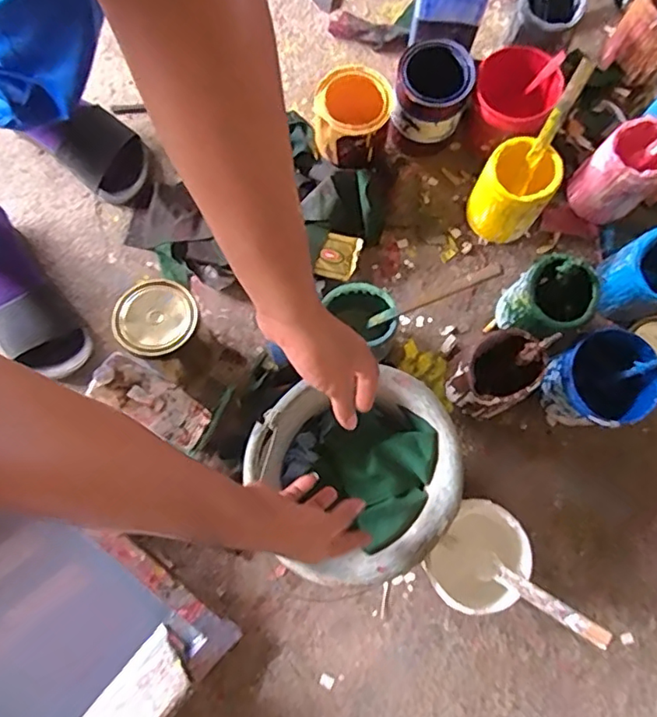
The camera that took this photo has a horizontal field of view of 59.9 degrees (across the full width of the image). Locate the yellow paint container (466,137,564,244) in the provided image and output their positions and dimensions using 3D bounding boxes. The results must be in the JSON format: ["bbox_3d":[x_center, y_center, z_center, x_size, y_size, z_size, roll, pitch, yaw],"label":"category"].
[{"bbox_3d":[0.270,-0.243,0.857,0.098,0.147,0.100,0,77,0],"label":"yellow paint container"}]

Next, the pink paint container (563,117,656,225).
[{"bbox_3d":[0.441,-0.280,0.860,0.109,0.139,0.100,0,77,0],"label":"pink paint container"}]

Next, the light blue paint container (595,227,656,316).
[{"bbox_3d":[0.453,-0.117,0.829,0.109,0.129,0.099,-31,79,-7],"label":"light blue paint container"}]

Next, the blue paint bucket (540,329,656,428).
[{"bbox_3d":[0.375,0.038,0.805,0.123,0.125,0.119,0,77,0],"label":"blue paint bucket"}]

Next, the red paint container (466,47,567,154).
[{"bbox_3d":[0.277,-0.390,0.878,0.114,0.106,0.135,26,78,6],"label":"red paint container"}]

